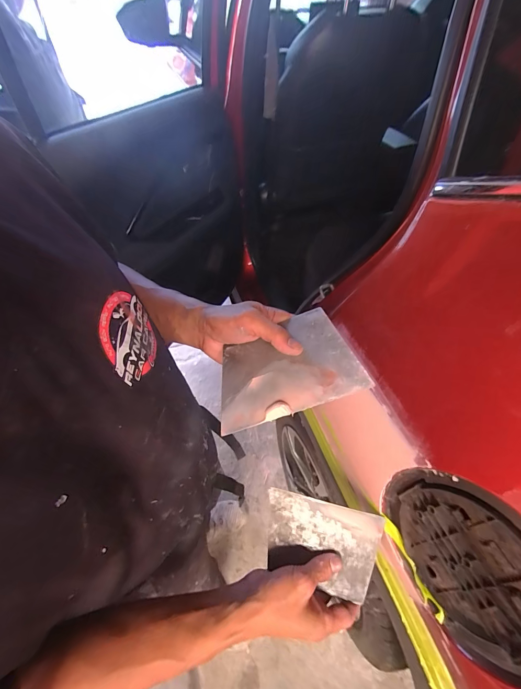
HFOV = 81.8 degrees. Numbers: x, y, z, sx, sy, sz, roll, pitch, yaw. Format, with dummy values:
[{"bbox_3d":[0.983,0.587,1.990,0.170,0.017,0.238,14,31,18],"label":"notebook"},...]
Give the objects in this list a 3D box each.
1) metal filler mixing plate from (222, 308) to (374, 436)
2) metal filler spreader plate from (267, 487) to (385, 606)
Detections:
[{"bbox_3d":[0.020,0.022,0.297,0.135,0.004,0.093,-22,57,9],"label":"metal filler mixing plate"},{"bbox_3d":[0.072,0.244,0.368,0.137,0.010,0.093,11,74,9],"label":"metal filler spreader plate"}]

